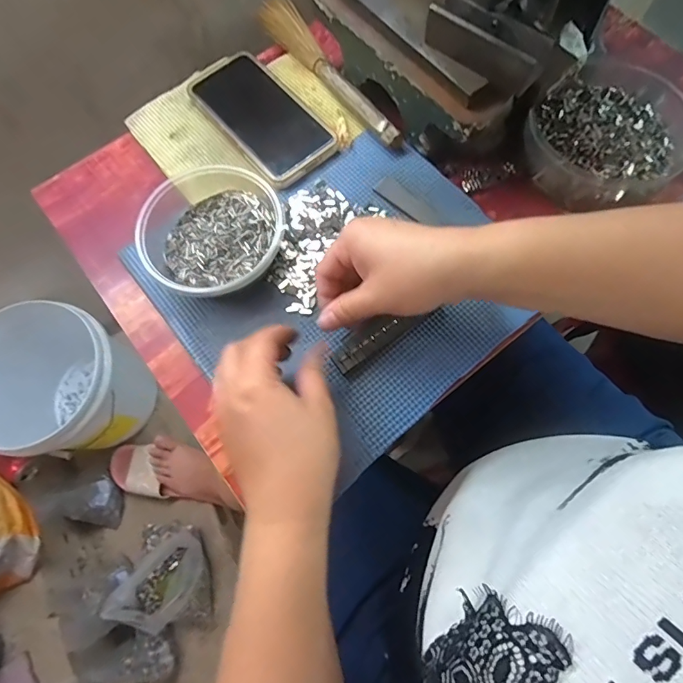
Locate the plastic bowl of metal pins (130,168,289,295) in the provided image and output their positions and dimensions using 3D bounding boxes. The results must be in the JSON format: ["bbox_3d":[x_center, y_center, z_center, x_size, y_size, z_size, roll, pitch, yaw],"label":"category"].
[{"bbox_3d":[-0.103,-0.089,0.362,0.111,0.042,0.111,-1,71,2],"label":"plastic bowl of metal pins"}]

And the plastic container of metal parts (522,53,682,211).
[{"bbox_3d":[0.238,-0.187,0.383,0.124,0.053,0.148,35,76,13],"label":"plastic container of metal parts"}]

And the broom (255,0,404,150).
[{"bbox_3d":[-0.019,-0.269,0.433,0.038,0.018,0.230,-31,73,-8],"label":"broom"}]

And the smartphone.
[{"bbox_3d":[-0.078,-0.218,0.419,0.076,0.006,0.162,-38,74,-10],"label":"smartphone"}]

